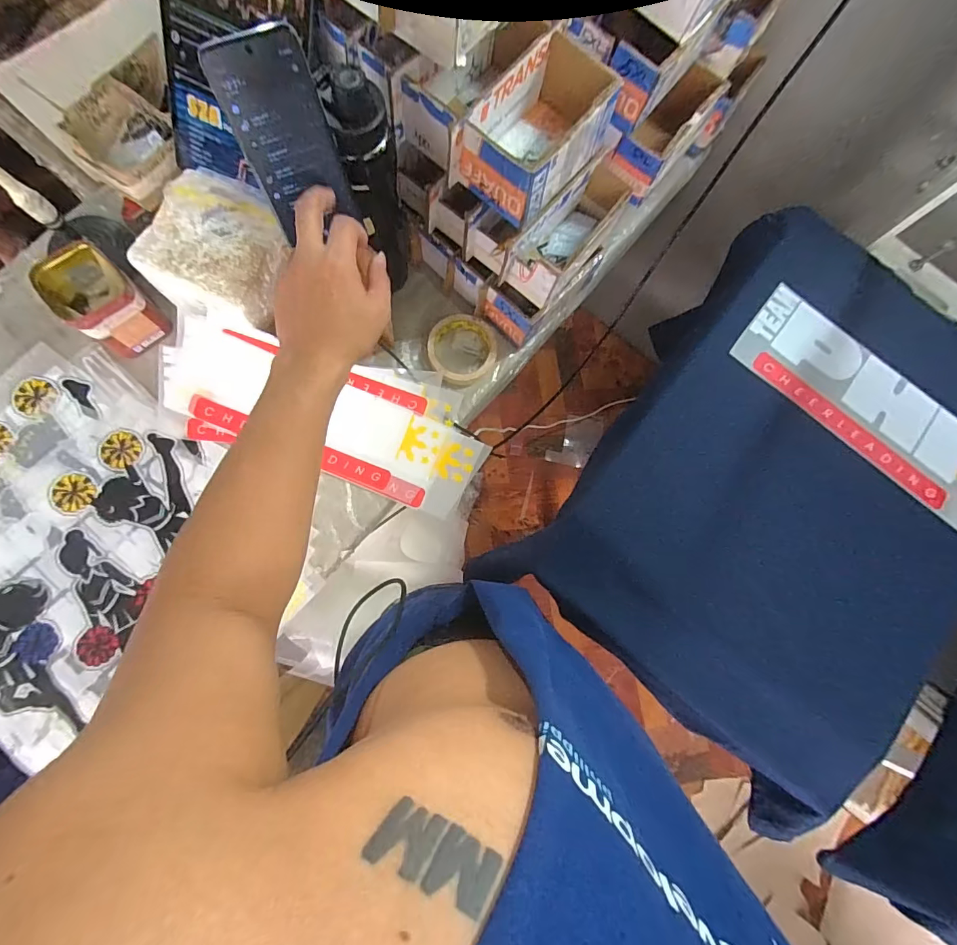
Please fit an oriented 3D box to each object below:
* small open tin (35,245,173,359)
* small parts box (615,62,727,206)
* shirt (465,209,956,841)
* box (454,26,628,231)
[{"bbox_3d":[-0.459,-0.208,0.557,0.119,0.084,0.101,42,81,2],"label":"small open tin"},{"bbox_3d":[0.235,-0.433,0.572,0.065,0.067,0.144,36,81,2],"label":"small parts box"},{"bbox_3d":[0.371,0.017,0.523,0.445,0.082,0.597,39,82,3],"label":"shirt"},{"bbox_3d":[0.063,-0.354,0.466,0.096,0.072,0.164,38,81,3],"label":"box"}]

